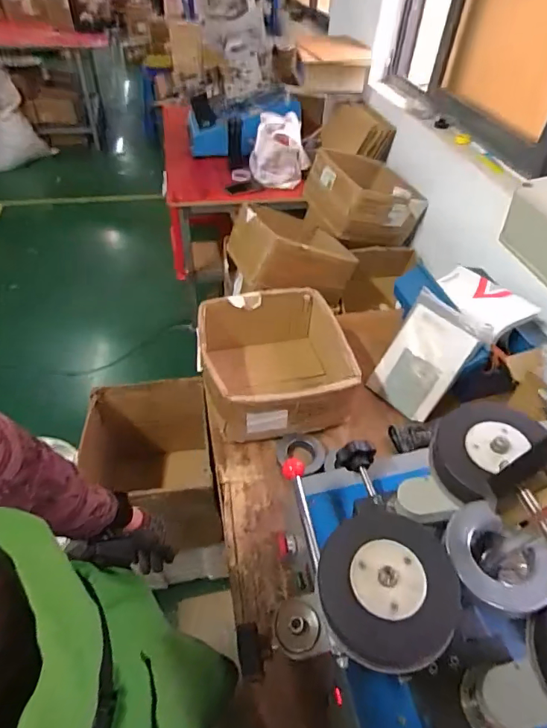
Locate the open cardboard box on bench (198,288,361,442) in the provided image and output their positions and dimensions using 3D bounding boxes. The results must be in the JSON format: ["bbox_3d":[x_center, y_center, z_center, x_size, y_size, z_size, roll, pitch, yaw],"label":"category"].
[{"bbox_3d":[0.003,-0.004,1.070,0.348,0.182,0.346,-8,48,-11],"label":"open cardboard box on bench"}]

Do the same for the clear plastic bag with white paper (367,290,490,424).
[{"bbox_3d":[0.364,-0.014,1.057,0.185,0.281,0.032,42,22,32],"label":"clear plastic bag with white paper"}]

